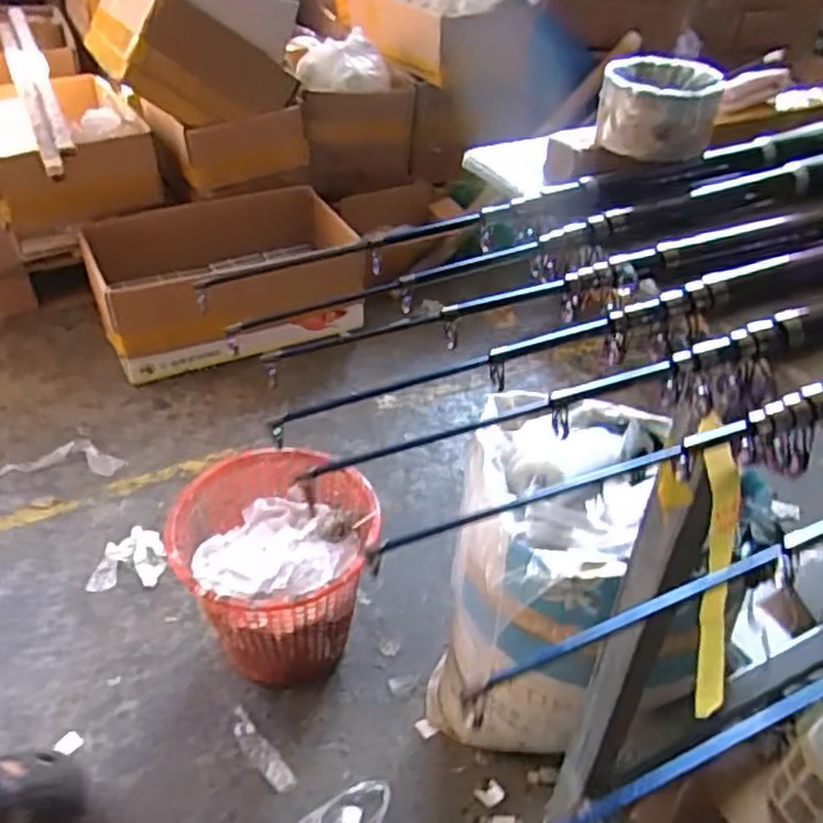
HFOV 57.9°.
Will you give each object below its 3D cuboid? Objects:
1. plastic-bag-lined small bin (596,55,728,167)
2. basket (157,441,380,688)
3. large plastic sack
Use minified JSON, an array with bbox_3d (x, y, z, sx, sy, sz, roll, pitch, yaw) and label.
[{"bbox_3d":[0.184,-0.225,0.555,0.083,0.052,0.085,15,42,14],"label":"plastic-bag-lined small bin"},{"bbox_3d":[-0.200,0.247,1.105,0.266,0.264,0.268,1,39,-1],"label":"basket"},{"bbox_3d":[0.163,0.219,1.016,0.201,0.431,0.334,16,42,14],"label":"large plastic sack"}]

